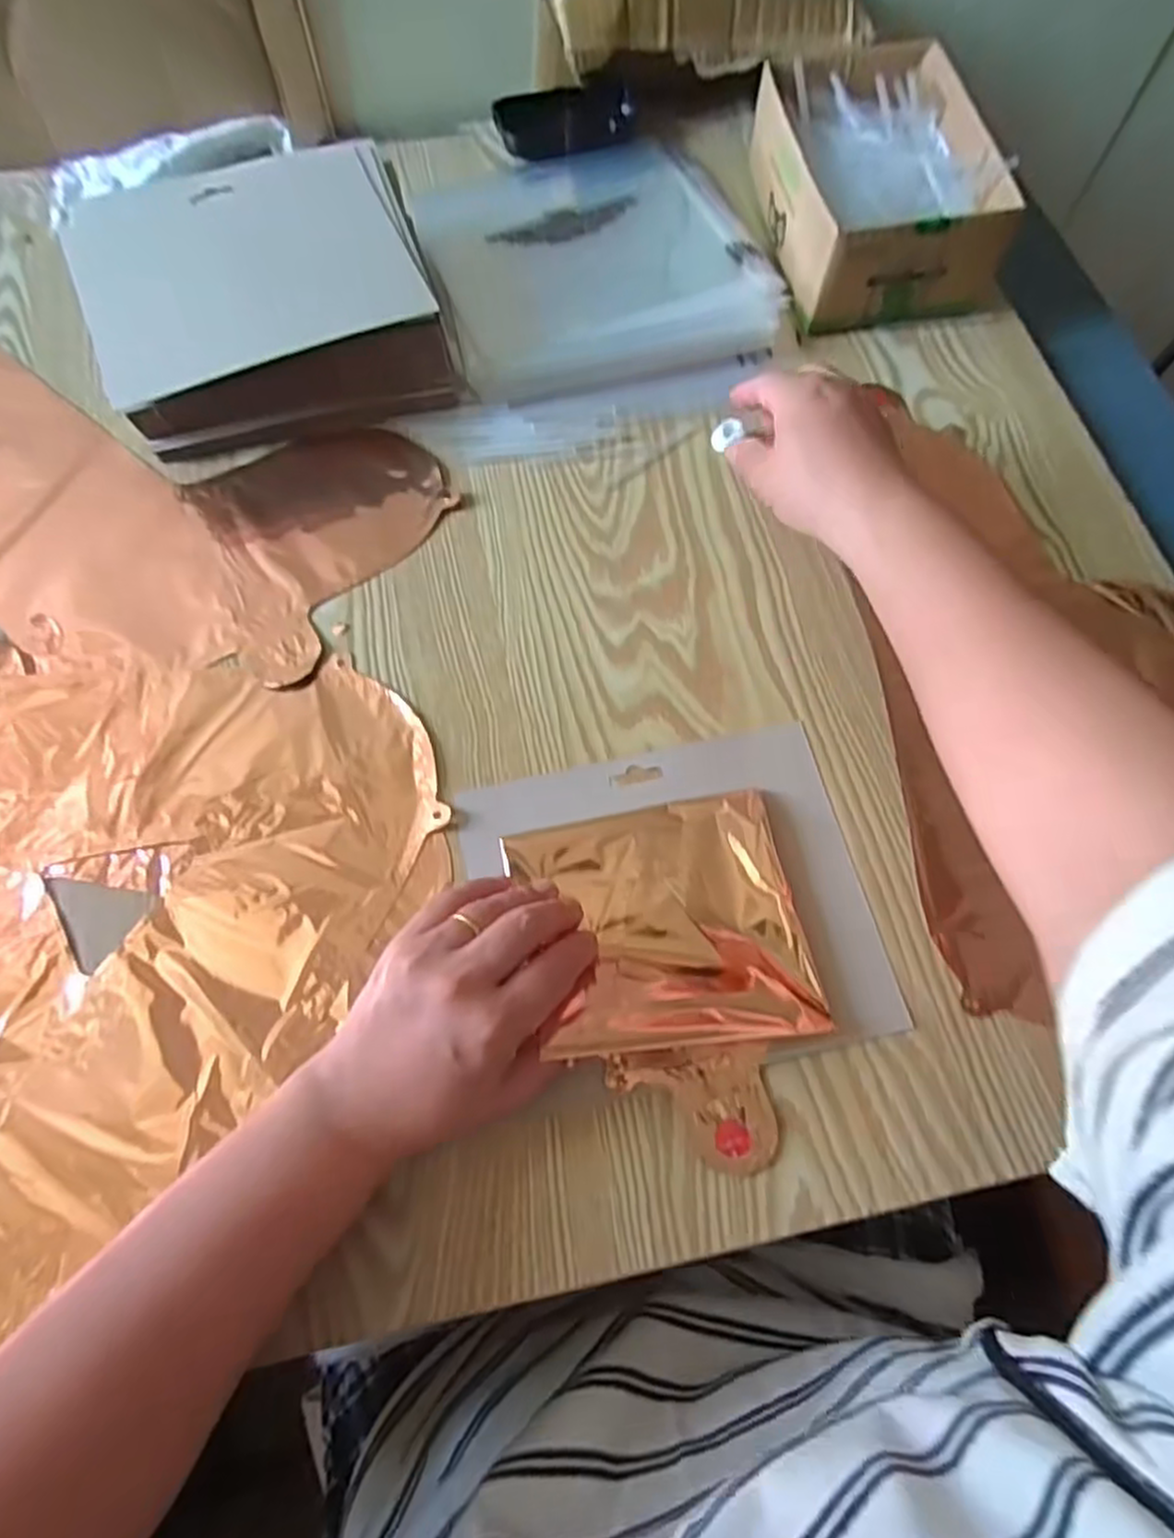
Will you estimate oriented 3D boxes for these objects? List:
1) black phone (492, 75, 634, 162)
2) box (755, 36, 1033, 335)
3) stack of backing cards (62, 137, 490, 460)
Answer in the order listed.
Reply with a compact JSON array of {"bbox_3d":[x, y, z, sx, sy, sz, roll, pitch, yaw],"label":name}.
[{"bbox_3d":[-0.014,-0.514,0.588,0.115,0.008,0.058,-17,86,-13],"label":"black phone"},{"bbox_3d":[0.206,-0.415,0.530,0.148,0.072,0.205,-5,68,-1],"label":"box"},{"bbox_3d":[-0.209,-0.311,0.490,0.219,0.067,0.185,-15,69,-5],"label":"stack of backing cards"}]

